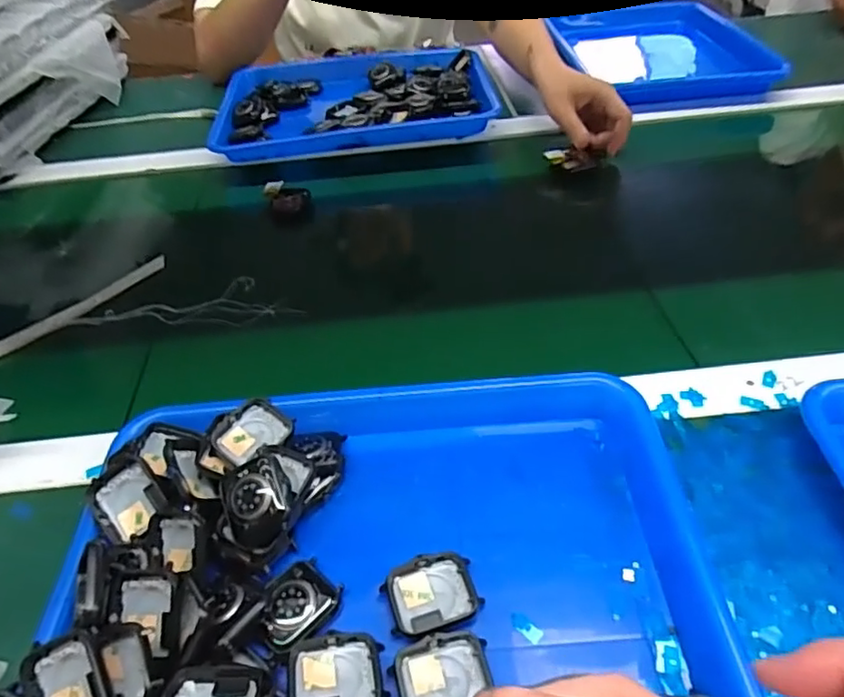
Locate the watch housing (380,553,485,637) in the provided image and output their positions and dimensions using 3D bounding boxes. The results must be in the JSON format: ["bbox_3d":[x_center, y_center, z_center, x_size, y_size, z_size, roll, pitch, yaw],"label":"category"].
[{"bbox_3d":[0.005,0.128,0.313,0.046,0.007,0.037,-13,45,-8],"label":"watch housing"}]

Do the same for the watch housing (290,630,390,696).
[{"bbox_3d":[-0.040,0.156,0.290,0.045,0.007,0.033,-2,45,4],"label":"watch housing"}]

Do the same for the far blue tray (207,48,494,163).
[{"bbox_3d":[-0.086,-0.322,0.761,0.324,0.034,0.244,-8,45,-3],"label":"far blue tray"}]

